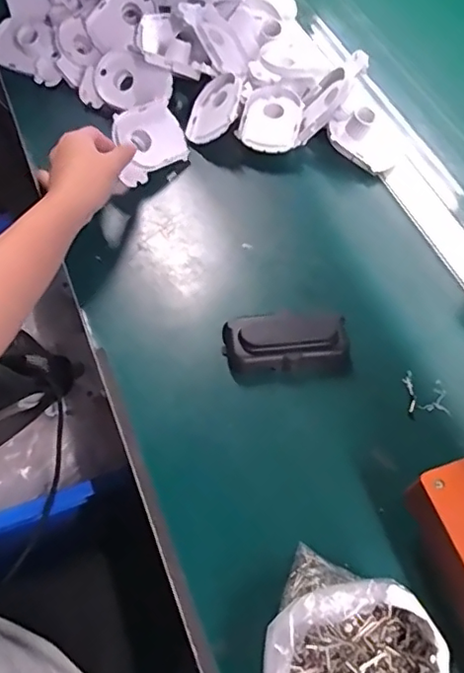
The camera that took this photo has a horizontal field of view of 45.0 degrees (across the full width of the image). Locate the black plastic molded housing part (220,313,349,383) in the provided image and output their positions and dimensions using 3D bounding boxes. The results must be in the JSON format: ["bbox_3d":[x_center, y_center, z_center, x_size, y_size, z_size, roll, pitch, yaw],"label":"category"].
[{"bbox_3d":[0.049,0.009,0.494,0.109,0.026,0.052,-3,61,-1],"label":"black plastic molded housing part"}]

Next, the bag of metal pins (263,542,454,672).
[{"bbox_3d":[0.077,0.212,0.354,0.111,0.062,0.124,15,62,8],"label":"bag of metal pins"}]

